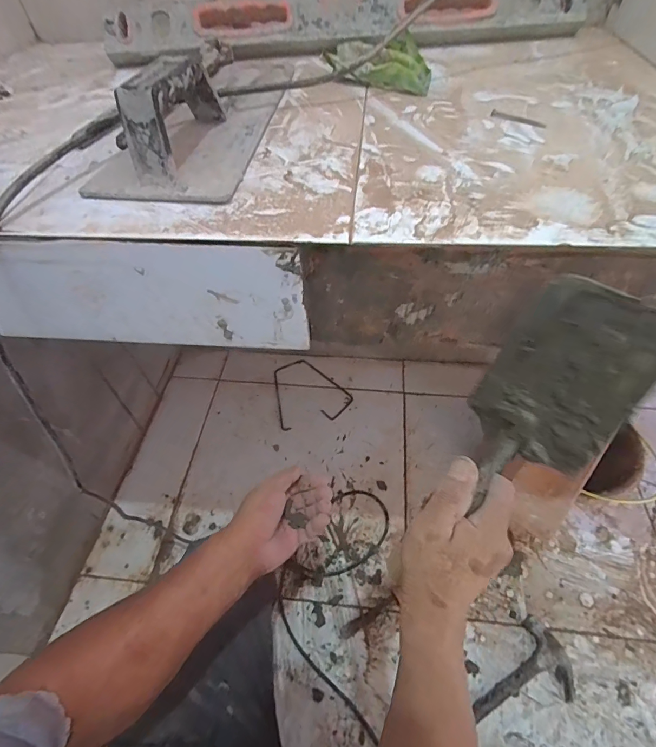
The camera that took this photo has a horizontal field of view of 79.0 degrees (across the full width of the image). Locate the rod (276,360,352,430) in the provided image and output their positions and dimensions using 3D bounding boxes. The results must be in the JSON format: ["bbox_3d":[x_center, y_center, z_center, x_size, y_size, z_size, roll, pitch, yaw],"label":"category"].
[{"bbox_3d":[-0.042,0.043,1.058,0.194,0.004,0.210,-12,53,-6],"label":"rod"}]

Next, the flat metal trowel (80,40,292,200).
[{"bbox_3d":[-0.109,-0.222,0.328,0.101,0.060,0.202,4,52,6],"label":"flat metal trowel"}]

